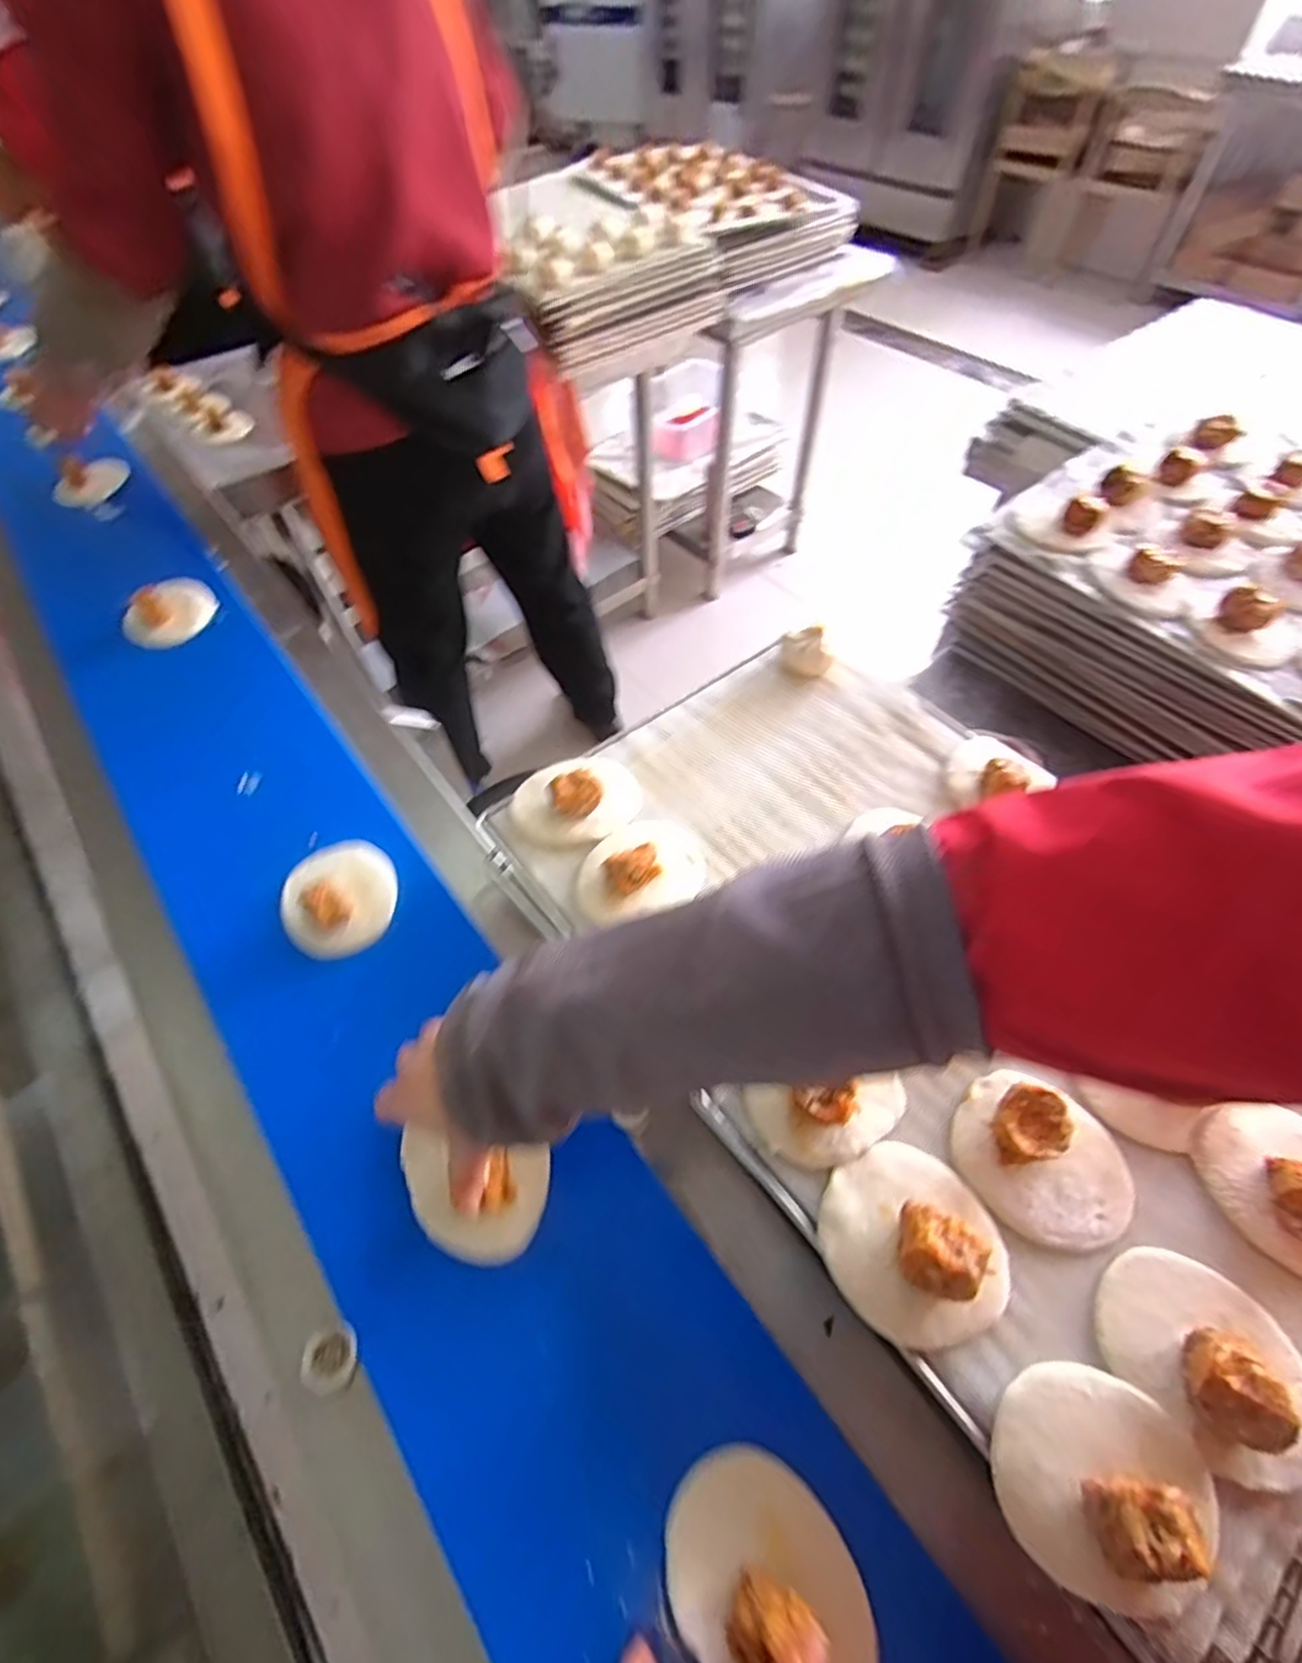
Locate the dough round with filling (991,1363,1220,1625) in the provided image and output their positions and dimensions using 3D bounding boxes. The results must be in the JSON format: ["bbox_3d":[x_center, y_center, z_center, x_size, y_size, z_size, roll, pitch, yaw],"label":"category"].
[{"bbox_3d":[0.217,0.305,0.307,0.094,0.039,0.083,15,58,11],"label":"dough round with filling"}]

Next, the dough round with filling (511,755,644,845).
[{"bbox_3d":[-0.063,-0.036,0.547,0.102,0.033,0.084,-17,57,-10],"label":"dough round with filling"}]

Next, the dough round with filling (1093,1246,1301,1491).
[{"bbox_3d":[0.291,0.266,0.333,0.081,0.034,0.104,-39,64,-22],"label":"dough round with filling"}]

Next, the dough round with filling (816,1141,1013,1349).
[{"bbox_3d":[0.146,0.222,0.363,0.094,0.033,0.092,-1,56,1],"label":"dough round with filling"}]

